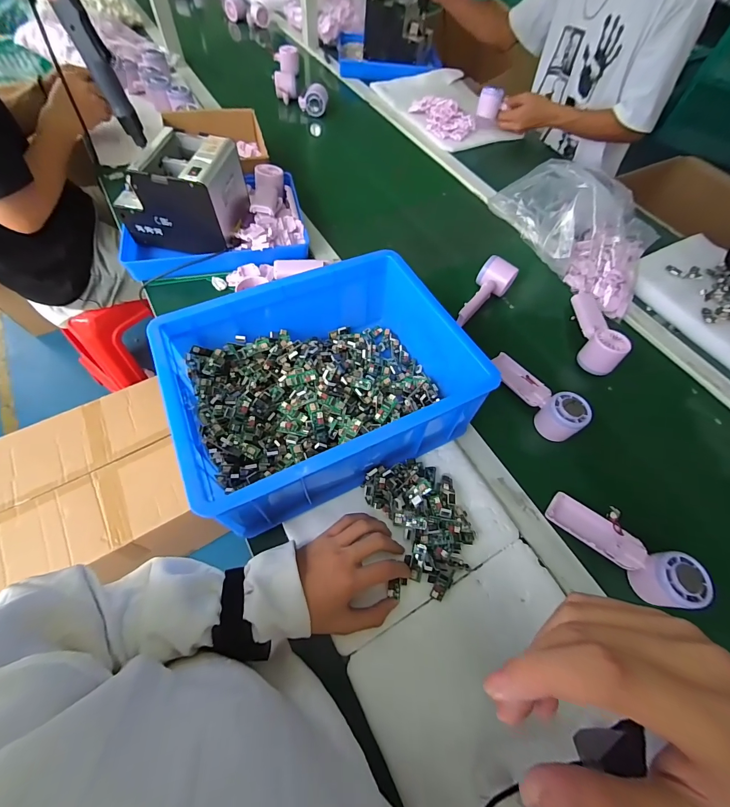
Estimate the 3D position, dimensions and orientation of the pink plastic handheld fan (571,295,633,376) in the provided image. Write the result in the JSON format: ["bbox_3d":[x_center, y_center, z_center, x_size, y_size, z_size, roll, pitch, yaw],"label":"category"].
[{"bbox_3d":[0.403,-0.140,0.599,0.049,0.051,0.183,12,61,3],"label":"pink plastic handheld fan"}]

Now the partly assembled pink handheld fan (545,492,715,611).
[{"bbox_3d":[0.315,0.178,0.426,0.169,0.045,0.057,35,63,32],"label":"partly assembled pink handheld fan"}]

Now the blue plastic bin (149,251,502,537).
[{"bbox_3d":[-0.052,-0.039,0.450,0.346,0.120,0.275,-22,65,-15],"label":"blue plastic bin"}]

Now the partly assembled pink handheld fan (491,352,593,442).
[{"bbox_3d":[0.263,-0.016,0.536,0.052,0.058,0.162,-22,52,-15],"label":"partly assembled pink handheld fan"}]

